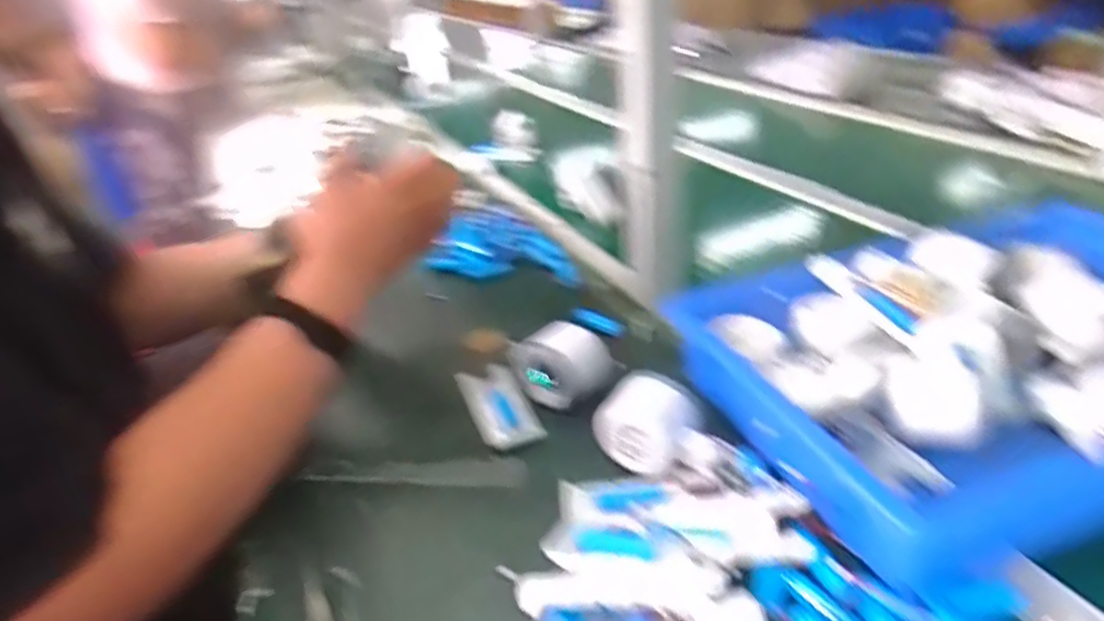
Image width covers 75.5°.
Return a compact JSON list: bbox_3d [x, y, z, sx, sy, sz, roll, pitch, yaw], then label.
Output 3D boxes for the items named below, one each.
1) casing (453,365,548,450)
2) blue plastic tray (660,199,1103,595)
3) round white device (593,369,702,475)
[{"bbox_3d":[-0.045,0.079,0.606,0.050,0.014,0.102,-17,31,-17],"label":"casing"},{"bbox_3d":[0.344,0.025,0.534,0.435,0.082,0.266,-13,30,-11],"label":"blue plastic tray"},{"bbox_3d":[0.072,0.083,0.530,0.071,0.049,0.055,4,32,19],"label":"round white device"}]

